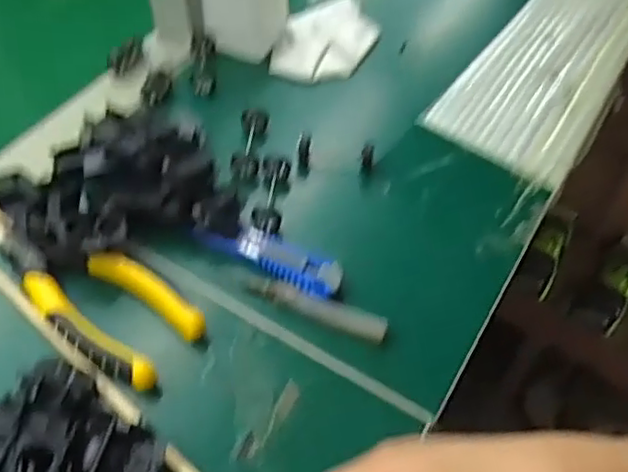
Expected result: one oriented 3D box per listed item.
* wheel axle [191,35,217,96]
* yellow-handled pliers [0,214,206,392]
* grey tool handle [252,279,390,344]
[{"bbox_3d":[-0.086,-0.133,0.495,0.018,0.017,0.053,-5,54,-3],"label":"wheel axle"},{"bbox_3d":[-0.140,0.026,0.373,0.159,0.020,0.057,30,60,20],"label":"yellow-handled pliers"},{"bbox_3d":[0.002,0.043,0.377,0.085,0.007,0.015,17,56,12],"label":"grey tool handle"}]

